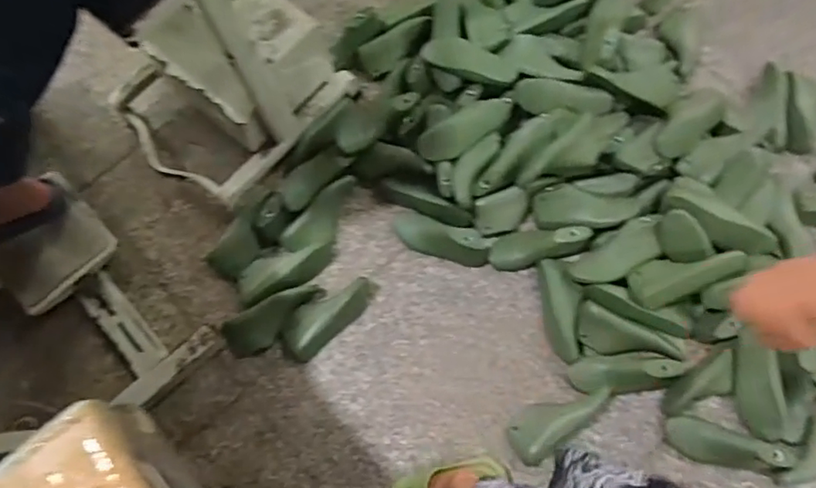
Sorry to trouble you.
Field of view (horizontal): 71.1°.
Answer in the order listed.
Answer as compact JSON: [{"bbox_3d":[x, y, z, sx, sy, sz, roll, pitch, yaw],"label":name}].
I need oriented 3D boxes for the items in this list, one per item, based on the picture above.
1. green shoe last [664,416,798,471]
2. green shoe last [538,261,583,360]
[{"bbox_3d":[0.546,0.348,0.973,0.193,0.069,0.069,16,74,8],"label":"green shoe last"},{"bbox_3d":[0.290,0.123,1.065,0.069,0.073,0.187,-4,72,2],"label":"green shoe last"}]

